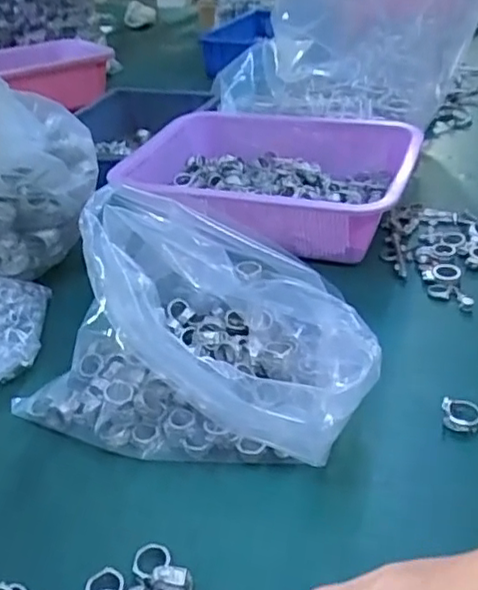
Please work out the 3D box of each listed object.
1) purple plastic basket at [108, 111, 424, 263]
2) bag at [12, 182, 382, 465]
[{"bbox_3d":[0.034,-0.128,0.704,0.290,0.078,0.230,10,37,18],"label":"purple plastic basket"},{"bbox_3d":[-0.026,0.016,0.455,0.253,0.132,0.160,13,38,22],"label":"bag"}]

